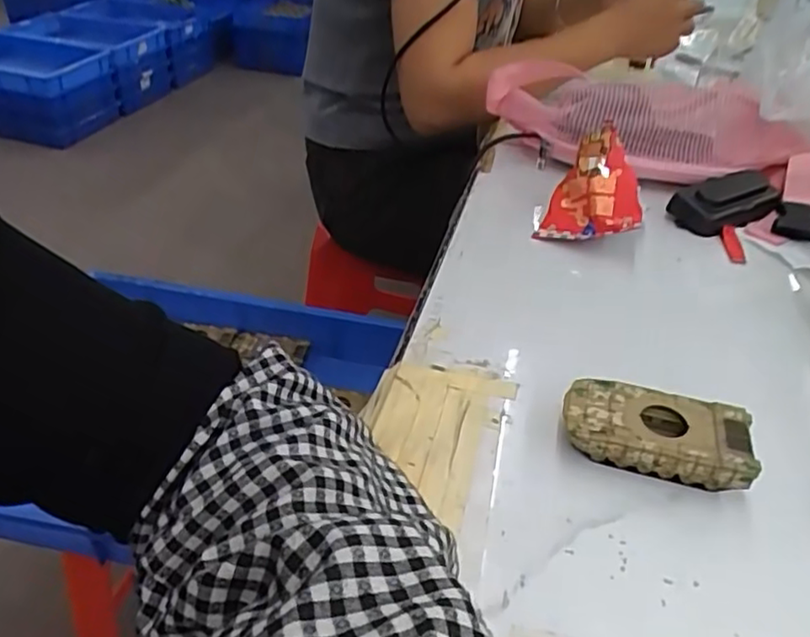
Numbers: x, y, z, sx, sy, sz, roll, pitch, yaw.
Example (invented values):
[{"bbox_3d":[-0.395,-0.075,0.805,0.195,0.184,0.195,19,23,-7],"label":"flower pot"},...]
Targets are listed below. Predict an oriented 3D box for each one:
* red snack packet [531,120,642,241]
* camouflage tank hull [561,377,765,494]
[{"bbox_3d":[0.158,-0.112,0.560,0.081,0.077,0.077,10,36,9],"label":"red snack packet"},{"bbox_3d":[0.137,0.064,0.365,0.095,0.026,0.046,12,37,12],"label":"camouflage tank hull"}]

